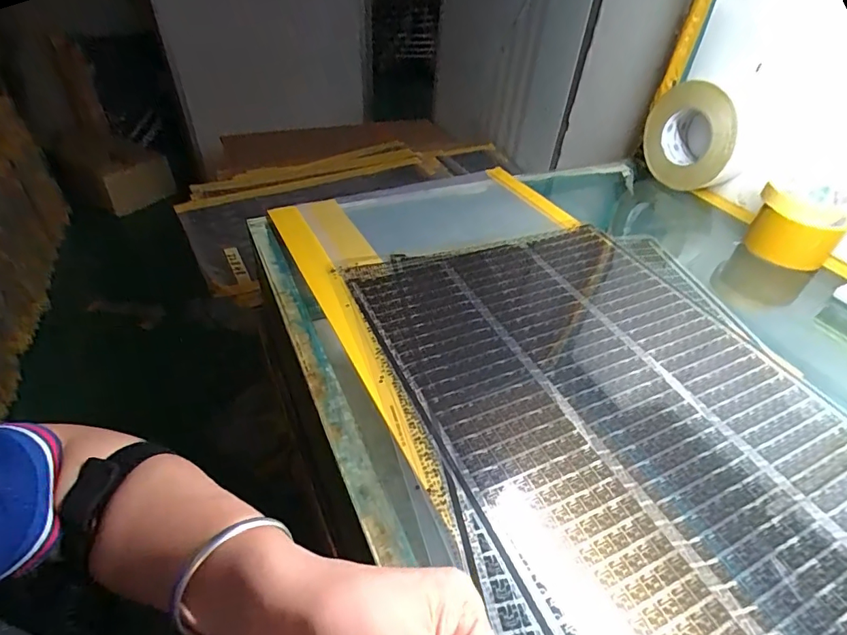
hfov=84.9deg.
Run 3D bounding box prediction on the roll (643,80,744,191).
[{"bbox_3d":[0.386,-0.254,0.655,0.057,0.125,0.136,-15,46,-20],"label":"roll"}]

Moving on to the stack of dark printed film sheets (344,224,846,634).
[{"bbox_3d":[0.155,0.051,0.393,0.324,0.008,0.422,-16,46,-20],"label":"stack of dark printed film sheets"}]

